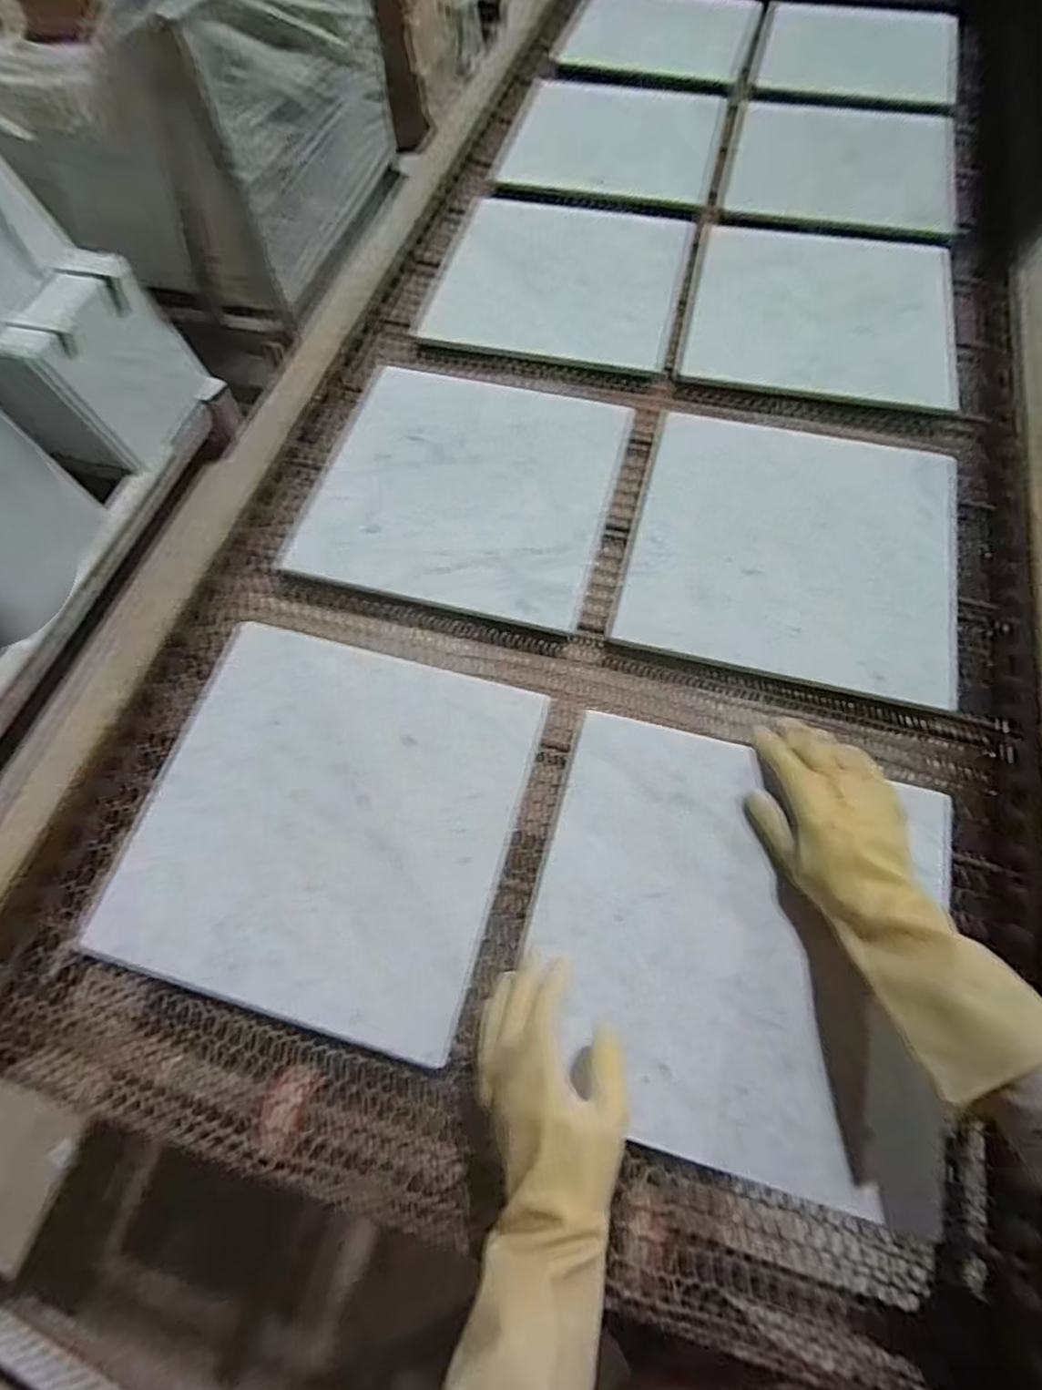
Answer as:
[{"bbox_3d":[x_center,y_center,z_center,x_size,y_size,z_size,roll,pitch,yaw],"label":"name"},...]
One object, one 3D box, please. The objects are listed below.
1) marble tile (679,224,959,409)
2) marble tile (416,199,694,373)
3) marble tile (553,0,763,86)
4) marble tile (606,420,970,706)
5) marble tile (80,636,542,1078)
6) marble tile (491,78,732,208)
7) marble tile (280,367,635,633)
[{"bbox_3d":[0.371,-0.483,0.793,0.302,0.009,0.302,12,66,8],"label":"marble tile"},{"bbox_3d":[0.054,-0.543,0.825,0.301,0.019,0.276,13,66,9],"label":"marble tile"},{"bbox_3d":[0.244,-1.170,1.124,0.315,0.009,0.316,15,67,10],"label":"marble tile"},{"bbox_3d":[0.269,-0.149,0.635,0.302,0.019,0.288,13,66,9],"label":"marble tile"},{"bbox_3d":[-0.161,0.099,0.535,0.303,0.014,0.296,13,66,9],"label":"marble tile"},{"bbox_3d":[0.142,-0.842,0.970,0.304,0.024,0.336,12,66,9],"label":"marble tile"},{"bbox_3d":[-0.053,-0.229,0.684,0.298,0.010,0.293,13,66,9],"label":"marble tile"}]

